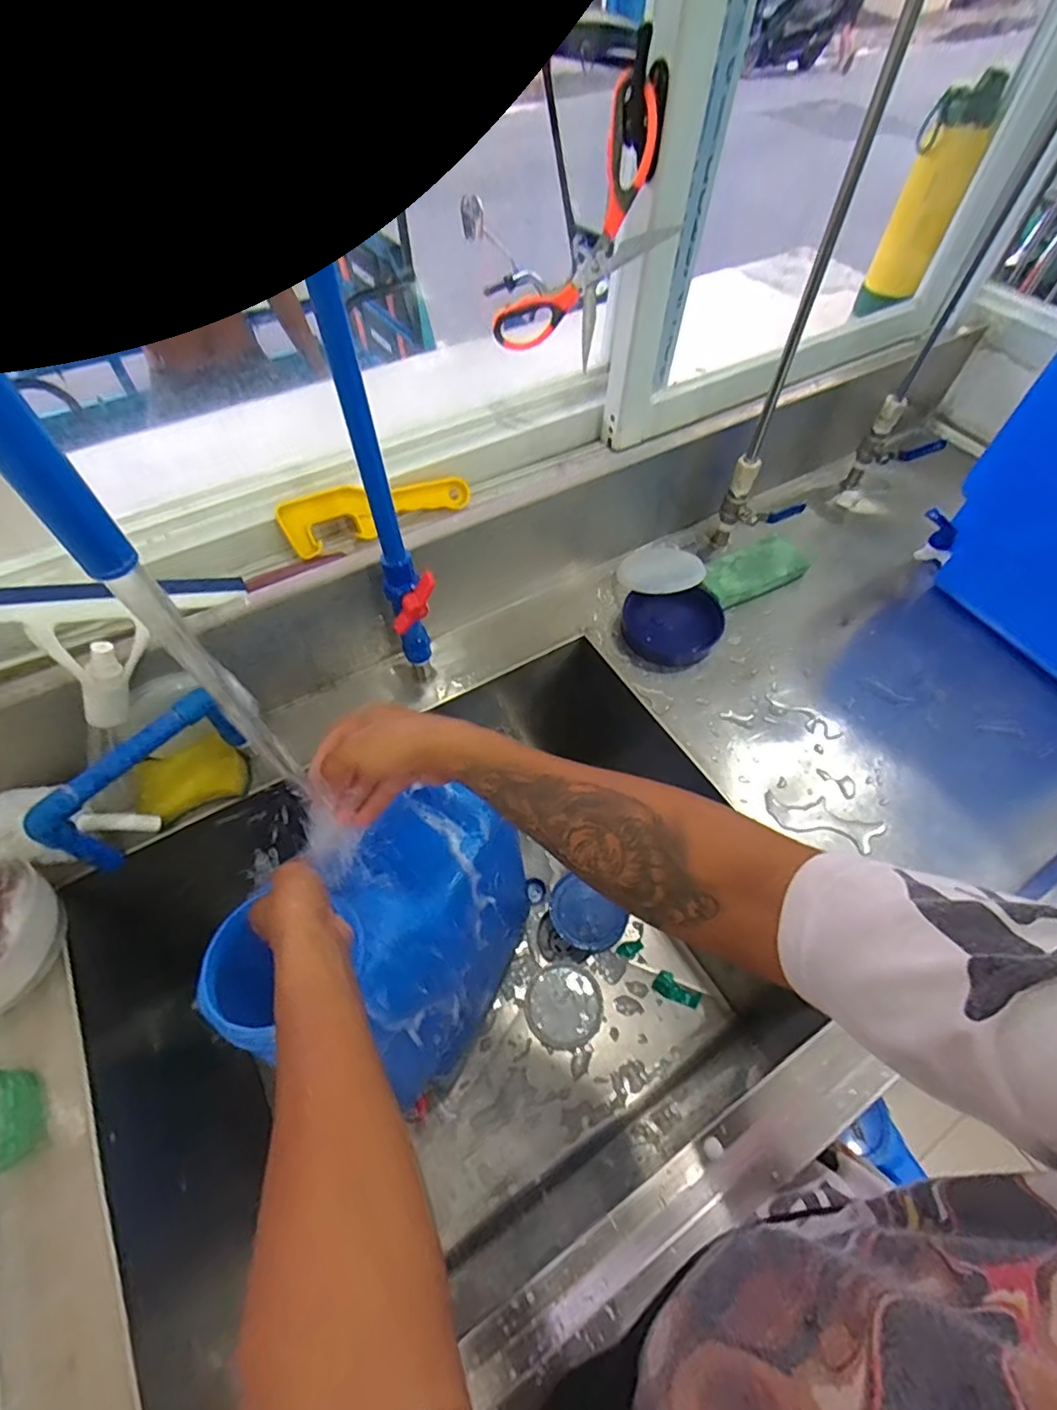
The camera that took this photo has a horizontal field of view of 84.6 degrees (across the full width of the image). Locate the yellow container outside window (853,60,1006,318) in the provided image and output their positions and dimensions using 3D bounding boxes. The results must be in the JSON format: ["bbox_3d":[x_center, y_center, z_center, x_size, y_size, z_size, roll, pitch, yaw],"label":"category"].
[{"bbox_3d":[0.563,-0.708,0.831,0.069,0.258,0.088,16,58,9],"label":"yellow container outside window"}]

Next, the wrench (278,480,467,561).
[{"bbox_3d":[-0.160,-0.208,0.619,0.199,0.057,0.025,-24,30,-27],"label":"wrench"}]

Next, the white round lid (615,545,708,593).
[{"bbox_3d":[0.173,-0.174,0.755,0.107,0.016,0.075,-6,70,-5],"label":"white round lid"}]

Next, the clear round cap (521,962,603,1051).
[{"bbox_3d":[0.051,0.431,0.834,0.108,0.005,0.108,0,57,-1],"label":"clear round cap"}]

